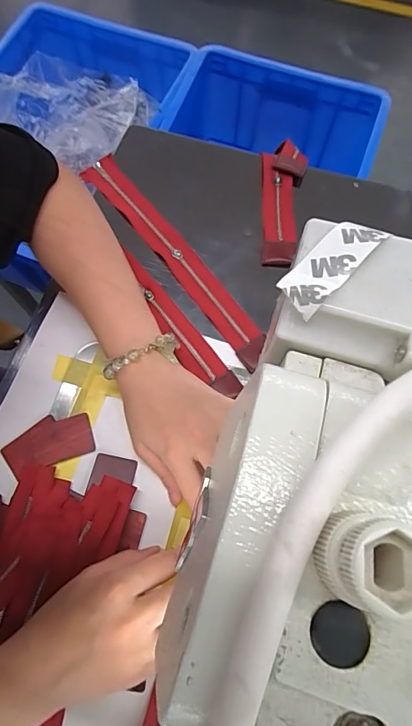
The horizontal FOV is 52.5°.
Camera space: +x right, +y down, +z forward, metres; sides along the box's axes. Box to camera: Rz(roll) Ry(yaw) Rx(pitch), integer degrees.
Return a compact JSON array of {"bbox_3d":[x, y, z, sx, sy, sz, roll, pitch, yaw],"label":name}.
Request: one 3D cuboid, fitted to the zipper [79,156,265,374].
[{"bbox_3d":[-0.034,-0.112,0.428,0.038,0.007,0.285,-37,75,-11],"label":"zipper"}]

